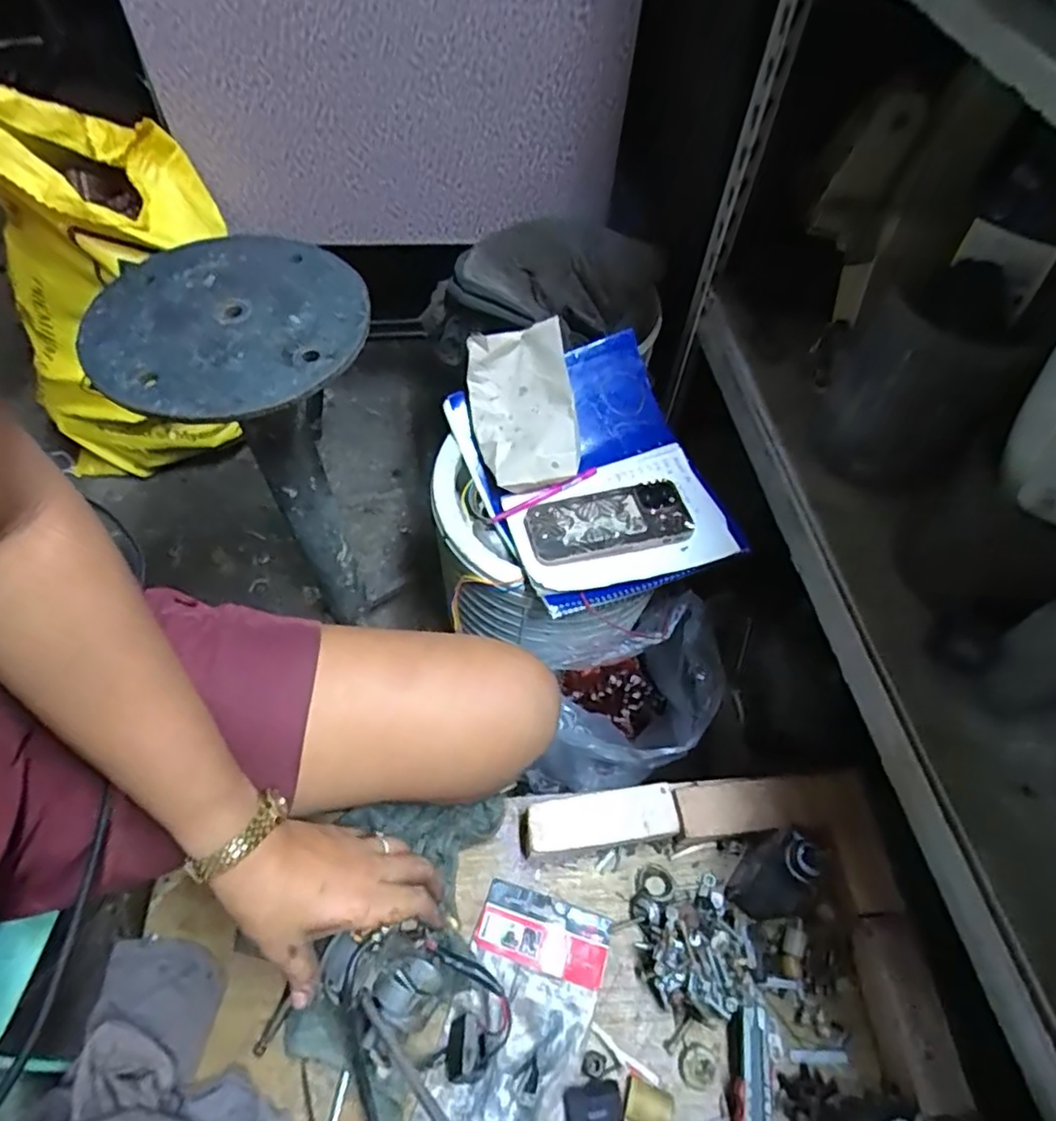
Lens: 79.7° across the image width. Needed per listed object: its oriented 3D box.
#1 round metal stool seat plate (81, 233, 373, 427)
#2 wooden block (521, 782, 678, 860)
[{"bbox_3d":[-0.236,-0.190,0.503,0.208,0.014,0.198,2,58,-3],"label":"round metal stool seat plate"},{"bbox_3d":[0.058,0.217,0.525,0.124,0.034,0.038,-5,58,-6],"label":"wooden block"}]

